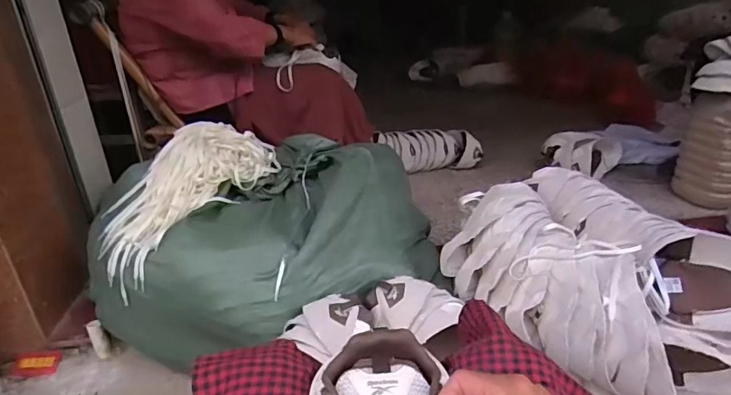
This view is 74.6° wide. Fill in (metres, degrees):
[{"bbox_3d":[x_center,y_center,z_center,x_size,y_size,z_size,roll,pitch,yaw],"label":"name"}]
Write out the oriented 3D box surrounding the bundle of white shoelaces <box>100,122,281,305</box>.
[{"bbox_3d":[-0.366,-0.012,0.946,0.201,0.113,0.405,16,53,34],"label":"bundle of white shoelaces"}]

